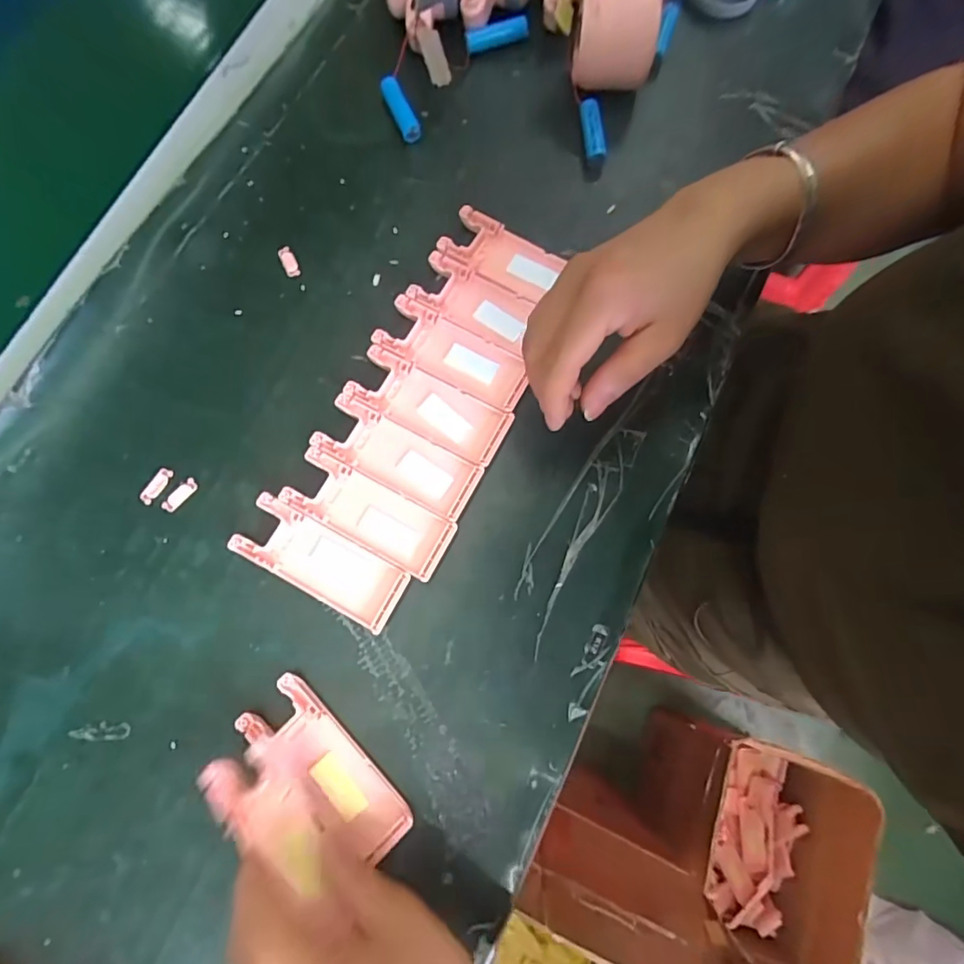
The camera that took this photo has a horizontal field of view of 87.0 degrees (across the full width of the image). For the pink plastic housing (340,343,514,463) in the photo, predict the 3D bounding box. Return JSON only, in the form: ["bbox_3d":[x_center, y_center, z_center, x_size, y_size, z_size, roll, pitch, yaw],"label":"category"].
[{"bbox_3d":[-0.034,-0.050,0.327,0.102,0.008,0.039,28,79,6],"label":"pink plastic housing"}]

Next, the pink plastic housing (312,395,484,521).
[{"bbox_3d":[-0.052,-0.016,0.319,0.103,0.007,0.038,28,79,7],"label":"pink plastic housing"}]

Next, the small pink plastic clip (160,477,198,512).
[{"bbox_3d":[-0.191,0.008,0.319,0.010,0.004,0.025,40,80,9],"label":"small pink plastic clip"}]

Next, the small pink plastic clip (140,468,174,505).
[{"bbox_3d":[-0.205,0.002,0.320,0.009,0.004,0.024,32,79,7],"label":"small pink plastic clip"}]

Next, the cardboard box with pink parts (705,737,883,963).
[{"bbox_3d":[0.456,0.574,0.775,0.161,0.153,0.293,24,78,6],"label":"cardboard box with pink parts"}]

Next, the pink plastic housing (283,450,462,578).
[{"bbox_3d":[-0.069,0.019,0.311,0.103,0.007,0.038,28,79,6],"label":"pink plastic housing"}]

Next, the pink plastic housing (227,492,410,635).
[{"bbox_3d":[-0.096,0.048,0.306,0.103,0.011,0.039,27,79,6],"label":"pink plastic housing"}]

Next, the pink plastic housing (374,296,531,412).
[{"bbox_3d":[-0.018,-0.084,0.334,0.102,0.007,0.040,29,79,7],"label":"pink plastic housing"}]

